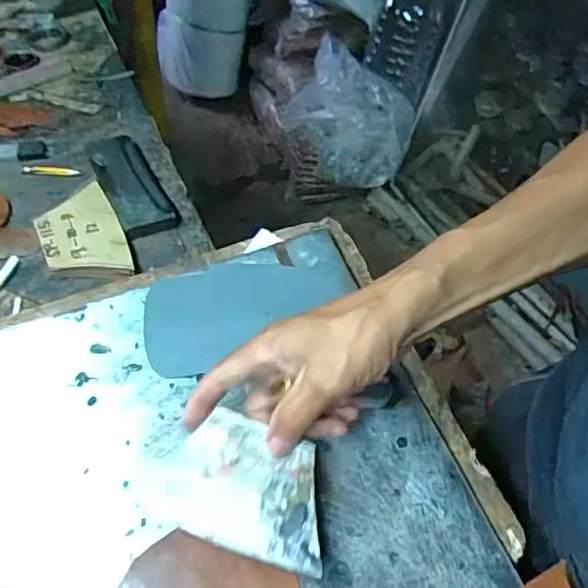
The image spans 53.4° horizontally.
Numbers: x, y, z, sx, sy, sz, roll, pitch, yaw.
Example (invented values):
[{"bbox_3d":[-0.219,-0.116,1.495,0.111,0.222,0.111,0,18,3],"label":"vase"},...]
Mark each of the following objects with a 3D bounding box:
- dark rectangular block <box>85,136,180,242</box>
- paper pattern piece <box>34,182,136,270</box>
[{"bbox_3d":[-0.169,-0.115,0.606,0.056,0.015,0.152,-21,57,-21],"label":"dark rectangular block"},{"bbox_3d":[-0.205,-0.060,0.561,0.074,0.007,0.121,-21,58,-15],"label":"paper pattern piece"}]

